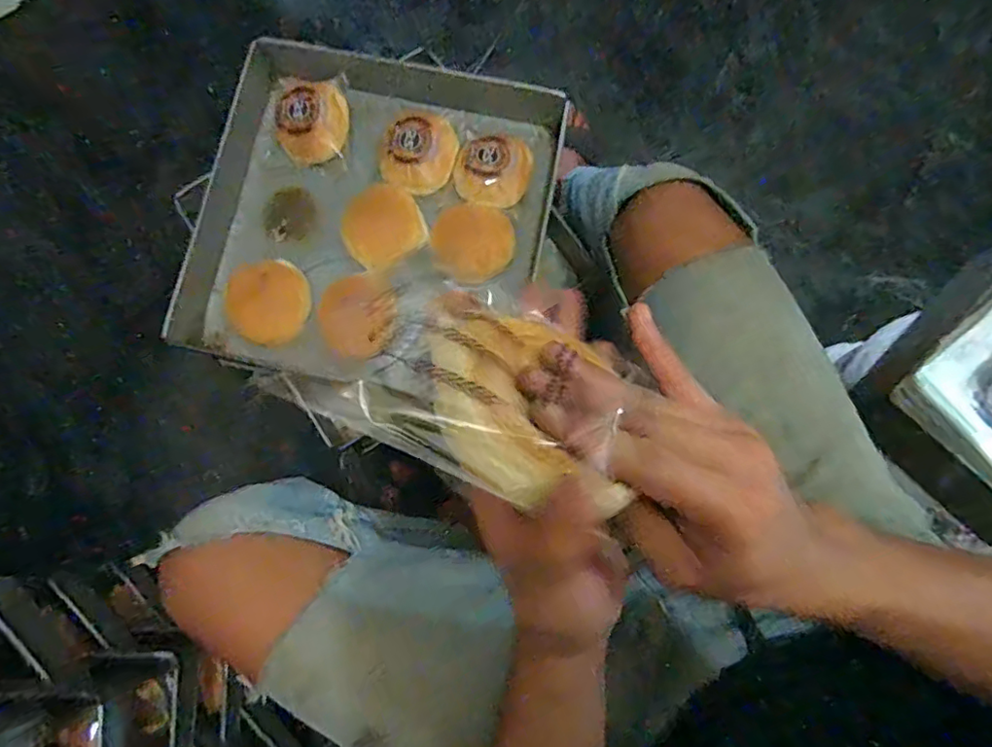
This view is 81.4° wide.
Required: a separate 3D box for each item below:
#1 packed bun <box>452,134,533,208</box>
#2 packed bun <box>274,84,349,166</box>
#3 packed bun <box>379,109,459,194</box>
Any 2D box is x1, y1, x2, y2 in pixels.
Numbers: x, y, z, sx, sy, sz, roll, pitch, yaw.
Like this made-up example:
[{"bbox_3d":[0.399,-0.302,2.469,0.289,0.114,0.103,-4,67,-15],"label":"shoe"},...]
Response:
[{"bbox_3d":[-0.006,-0.261,0.737,0.096,0.037,0.101,0,80,1],"label":"packed bun"},{"bbox_3d":[-0.244,-0.328,0.765,0.099,0.041,0.094,0,80,1],"label":"packed bun"},{"bbox_3d":[-0.097,-0.293,0.753,0.090,0.035,0.104,15,80,3],"label":"packed bun"}]

